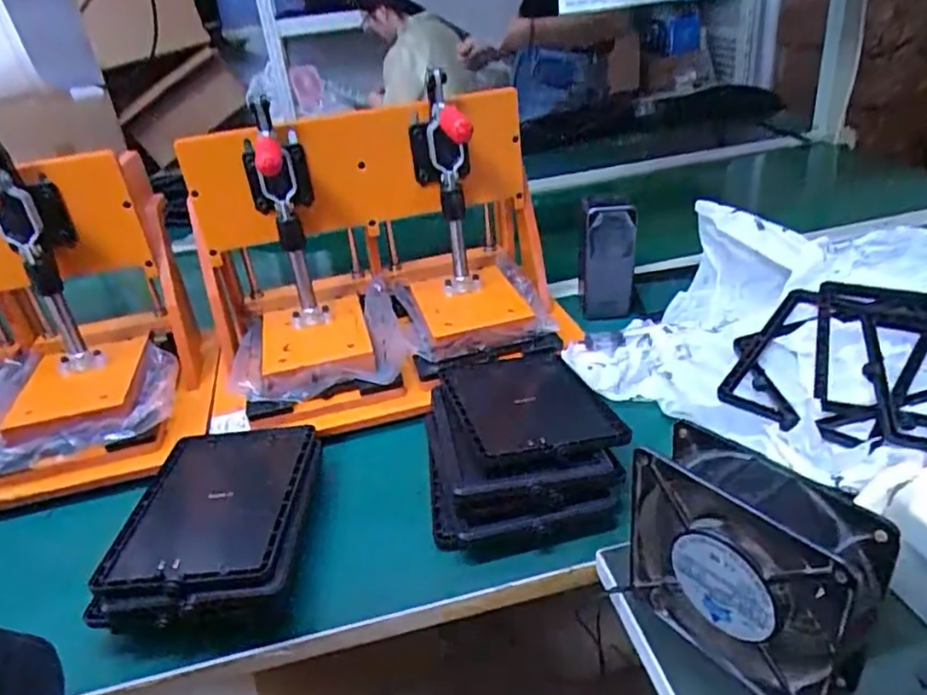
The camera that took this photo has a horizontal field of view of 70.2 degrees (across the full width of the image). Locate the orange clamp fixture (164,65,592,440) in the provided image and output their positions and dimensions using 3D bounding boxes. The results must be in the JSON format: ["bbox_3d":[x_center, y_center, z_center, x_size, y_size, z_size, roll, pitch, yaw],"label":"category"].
[{"bbox_3d":[-0.084,-0.105,0.656,0.353,0.243,0.225,-13,30,-10],"label":"orange clamp fixture"}]

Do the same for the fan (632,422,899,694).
[{"bbox_3d":[0.146,0.117,0.345,0.047,0.117,0.122,-28,35,-31],"label":"fan"}]

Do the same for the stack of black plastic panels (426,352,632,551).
[{"bbox_3d":[0.045,0.067,0.551,0.151,0.052,0.216,-8,30,-1],"label":"stack of black plastic panels"}]

